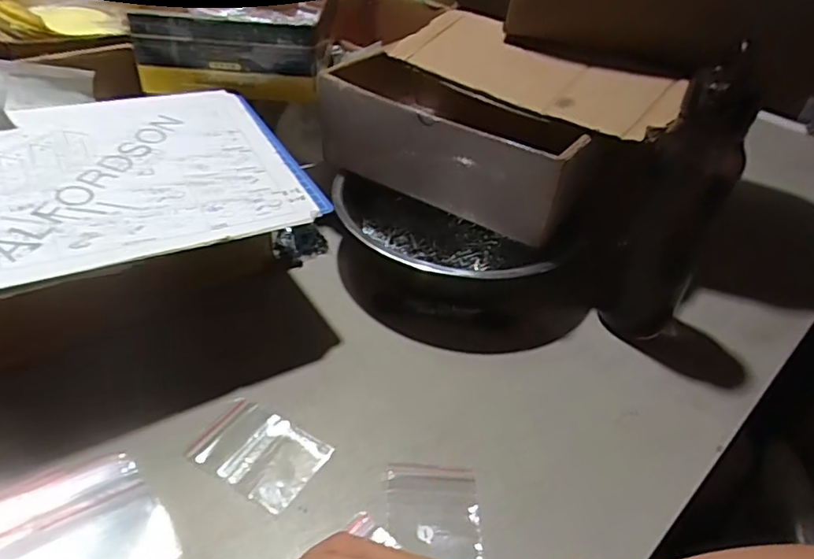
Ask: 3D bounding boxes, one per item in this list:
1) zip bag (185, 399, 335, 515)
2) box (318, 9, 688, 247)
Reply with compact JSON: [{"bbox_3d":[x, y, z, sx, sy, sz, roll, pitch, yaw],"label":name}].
[{"bbox_3d":[-0.102,0.119,0.398,0.083,0.004,0.057,23,42,20],"label":"zip bag"},{"bbox_3d":[0.079,-0.153,0.559,0.296,0.108,0.200,32,46,28],"label":"box"}]

